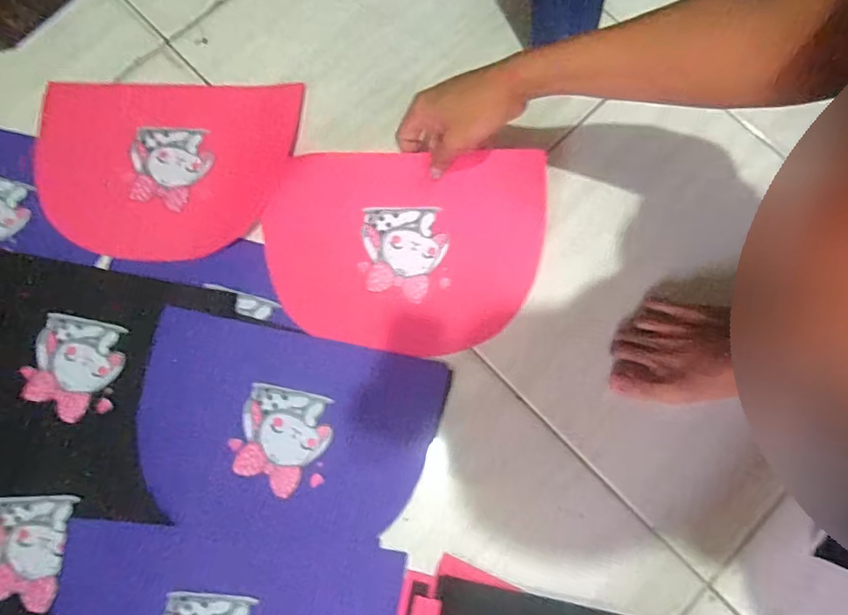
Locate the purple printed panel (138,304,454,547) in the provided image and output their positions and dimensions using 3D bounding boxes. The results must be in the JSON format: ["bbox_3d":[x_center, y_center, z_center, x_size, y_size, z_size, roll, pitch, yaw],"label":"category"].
[{"bbox_3d":[-0.137,0.118,0.512,0.286,0.004,0.190,11,77,2],"label":"purple printed panel"}]

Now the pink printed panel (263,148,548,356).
[{"bbox_3d":[-0.021,-0.059,0.528,0.274,0.065,0.190,2,77,0],"label":"pink printed panel"}]

